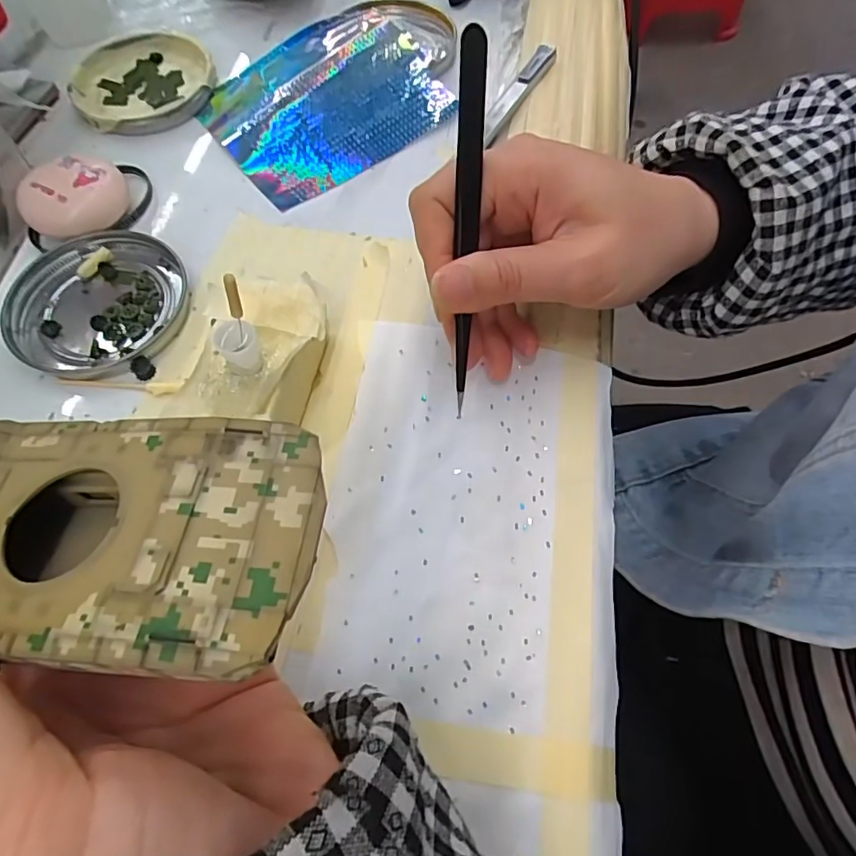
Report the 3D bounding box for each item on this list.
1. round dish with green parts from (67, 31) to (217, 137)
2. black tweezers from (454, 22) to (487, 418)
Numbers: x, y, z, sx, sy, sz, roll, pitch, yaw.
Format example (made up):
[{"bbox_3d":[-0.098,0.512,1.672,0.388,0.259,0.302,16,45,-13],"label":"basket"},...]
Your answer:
[{"bbox_3d":[-0.168,-0.205,0.321,0.079,0.008,0.080,0,65,1],"label":"round dish with green parts"},{"bbox_3d":[0.015,-0.070,0.206,0.009,0.132,0.010,2,24,2],"label":"black tweezers"}]

